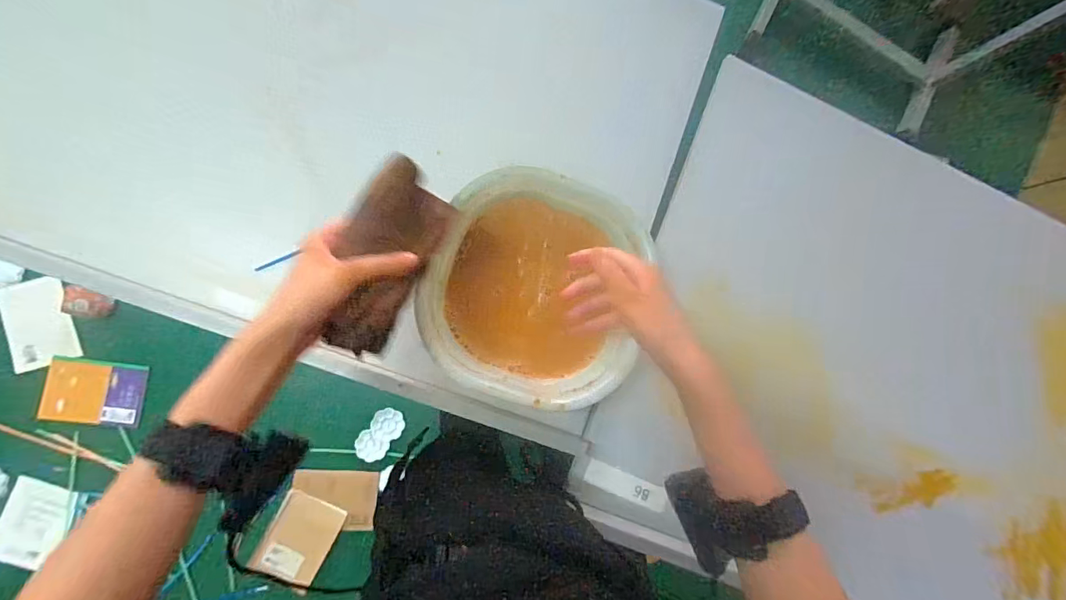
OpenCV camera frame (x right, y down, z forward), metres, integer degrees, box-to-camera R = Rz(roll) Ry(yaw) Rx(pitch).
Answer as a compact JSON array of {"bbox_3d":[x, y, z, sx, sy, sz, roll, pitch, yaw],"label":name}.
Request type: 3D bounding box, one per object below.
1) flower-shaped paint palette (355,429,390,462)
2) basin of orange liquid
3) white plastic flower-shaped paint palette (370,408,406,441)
[{"bbox_3d":[-0.421,0.383,1.217,0.086,0.005,0.069,44,75,-19],"label":"flower-shaped paint palette"},{"bbox_3d":[0.005,-0.013,0.513,0.229,0.063,0.241,0,87,-8],"label":"basin of orange liquid"},{"bbox_3d":[-0.381,0.328,1.233,0.083,0.013,0.083,-1,94,-21],"label":"white plastic flower-shaped paint palette"}]

